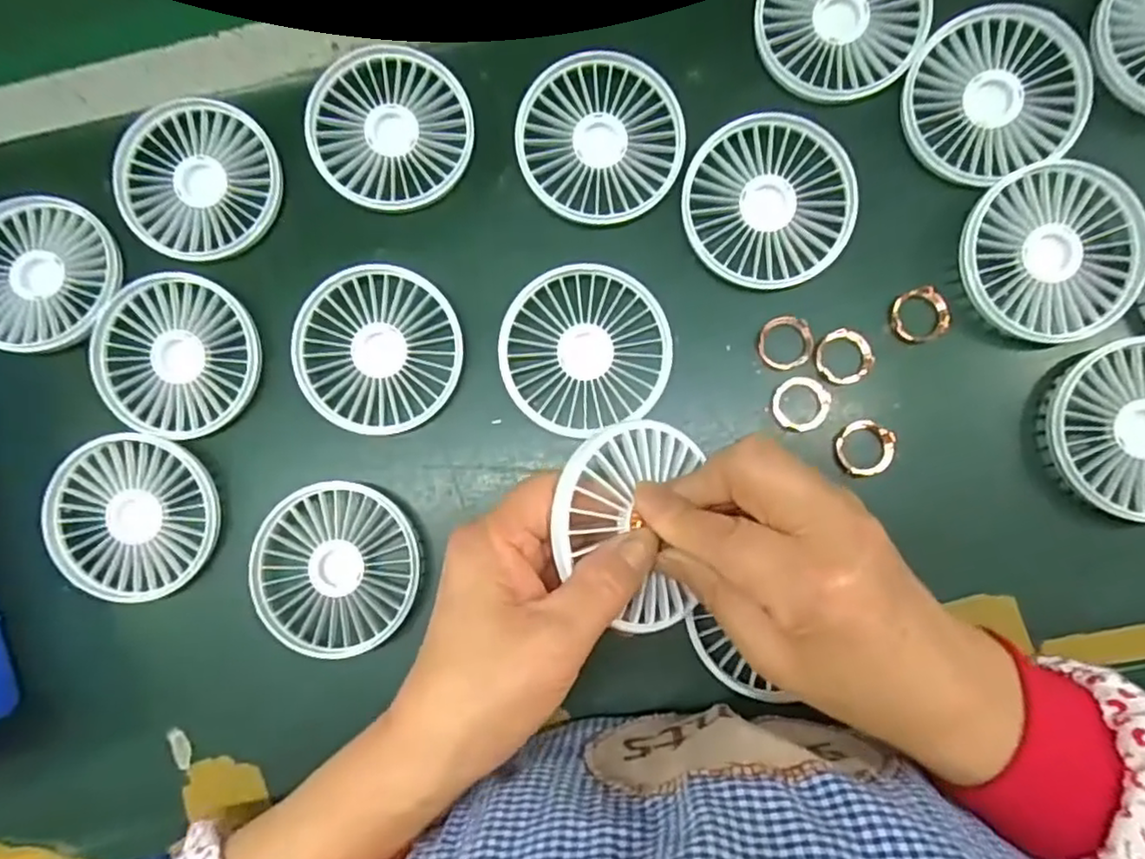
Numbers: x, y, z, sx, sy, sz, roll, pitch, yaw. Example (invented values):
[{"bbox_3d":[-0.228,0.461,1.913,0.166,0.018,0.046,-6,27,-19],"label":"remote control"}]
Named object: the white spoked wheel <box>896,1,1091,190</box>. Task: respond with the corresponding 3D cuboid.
[{"bbox_3d":[0.214,-0.171,0.345,0.086,0.012,0.082,0,85,4],"label":"white spoked wheel"}]

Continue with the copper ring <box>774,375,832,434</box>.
[{"bbox_3d":[0.118,-0.013,0.351,0.028,0.005,0.028,0,85,4],"label":"copper ring"}]

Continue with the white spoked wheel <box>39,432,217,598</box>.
[{"bbox_3d":[-0.238,0.048,0.367,0.085,0.015,0.088,0,85,4],"label":"white spoked wheel"}]

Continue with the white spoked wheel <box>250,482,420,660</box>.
[{"bbox_3d":[-0.125,0.073,0.358,0.081,0.011,0.087,0,85,4],"label":"white spoked wheel"}]

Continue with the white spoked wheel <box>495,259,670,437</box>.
[{"bbox_3d":[0.007,-0.042,0.358,0.085,0.013,0.084,0,85,4],"label":"white spoked wheel"}]

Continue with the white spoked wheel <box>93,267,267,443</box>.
[{"bbox_3d":[-0.216,-0.040,0.370,0.086,0.010,0.087,0,85,4],"label":"white spoked wheel"}]

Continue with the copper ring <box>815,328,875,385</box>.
[{"bbox_3d":[0.141,-0.038,0.352,0.029,0.008,0.028,0,85,4],"label":"copper ring"}]

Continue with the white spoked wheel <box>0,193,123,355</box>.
[{"bbox_3d":[-0.299,-0.088,0.377,0.088,0.011,0.088,0,85,4],"label":"white spoked wheel"}]

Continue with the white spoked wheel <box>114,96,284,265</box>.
[{"bbox_3d":[-0.209,-0.140,0.382,0.095,0.013,0.085,44,89,7],"label":"white spoked wheel"}]

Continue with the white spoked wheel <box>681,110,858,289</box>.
[{"bbox_3d":[0.102,-0.119,0.353,0.085,0.011,0.085,0,85,4],"label":"white spoked wheel"}]

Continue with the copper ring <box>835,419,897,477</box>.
[{"bbox_3d":[0.150,0.010,0.347,0.028,0.005,0.028,0,85,4],"label":"copper ring"}]

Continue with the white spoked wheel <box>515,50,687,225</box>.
[{"bbox_3d":[0.015,-0.155,0.362,0.084,0.014,0.085,0,85,4],"label":"white spoked wheel"}]

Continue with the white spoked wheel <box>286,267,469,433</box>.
[{"bbox_3d":[-0.103,-0.042,0.362,0.086,0.013,0.085,0,85,4],"label":"white spoked wheel"}]

